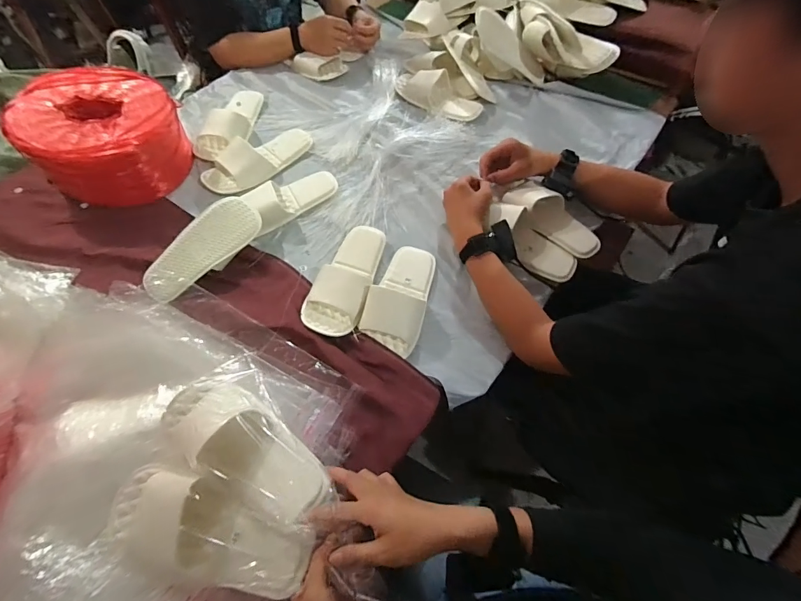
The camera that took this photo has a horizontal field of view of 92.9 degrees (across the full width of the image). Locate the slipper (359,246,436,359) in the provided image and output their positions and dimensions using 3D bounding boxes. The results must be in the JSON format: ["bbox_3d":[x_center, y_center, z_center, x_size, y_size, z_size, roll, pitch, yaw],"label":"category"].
[{"bbox_3d":[-0.001,-0.015,0.641,0.098,0.042,0.197,12,60,6],"label":"slipper"}]

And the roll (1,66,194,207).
[{"bbox_3d":[-0.594,-0.336,0.769,0.278,0.133,0.261,29,67,13],"label":"roll"}]

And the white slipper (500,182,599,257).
[{"bbox_3d":[0.290,-0.159,0.719,0.077,0.047,0.195,-37,66,-20],"label":"white slipper"}]

